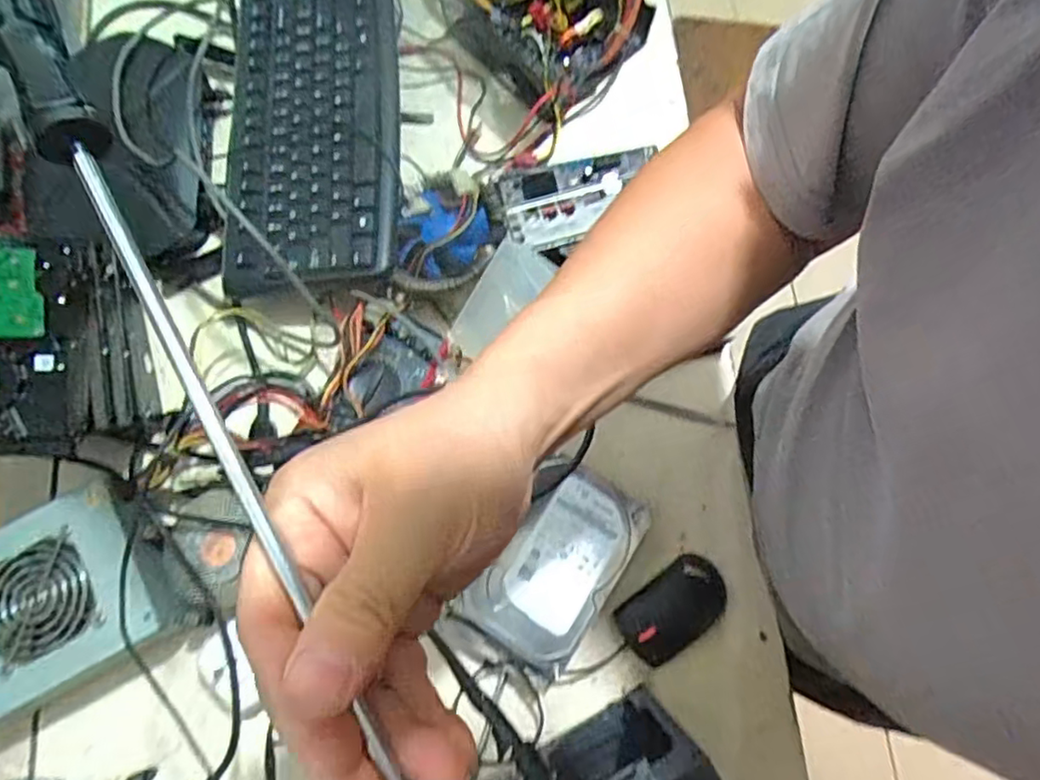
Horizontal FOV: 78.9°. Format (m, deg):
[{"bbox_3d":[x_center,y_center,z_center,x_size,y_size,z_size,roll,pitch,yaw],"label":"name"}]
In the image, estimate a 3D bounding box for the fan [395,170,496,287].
[{"bbox_3d":[-0.063,-0.135,0.546,0.087,0.038,0.102,-1,76,-1],"label":"fan"}]

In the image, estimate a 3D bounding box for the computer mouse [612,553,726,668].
[{"bbox_3d":[0.126,0.177,0.516,0.093,0.032,0.049,-37,79,-9],"label":"computer mouse"}]

